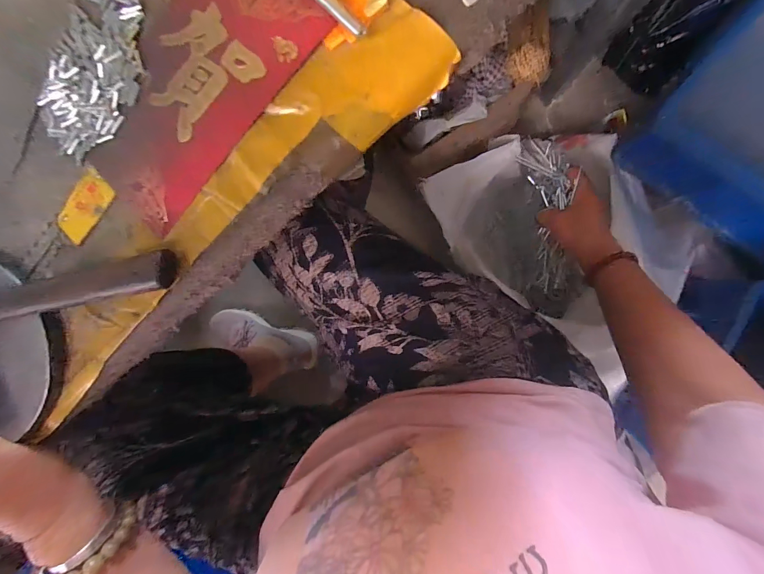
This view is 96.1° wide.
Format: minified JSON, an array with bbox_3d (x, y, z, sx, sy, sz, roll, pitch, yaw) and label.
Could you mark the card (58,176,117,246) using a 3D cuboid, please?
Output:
[{"bbox_3d":[-0.188,-0.050,0.217,0.026,0.004,0.043,40,97,8],"label":"card"}]

